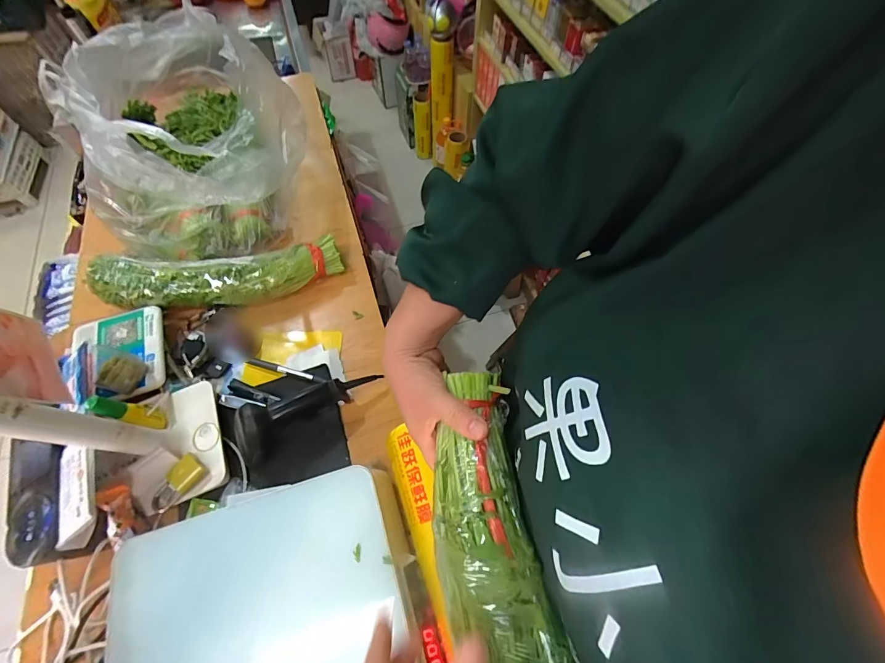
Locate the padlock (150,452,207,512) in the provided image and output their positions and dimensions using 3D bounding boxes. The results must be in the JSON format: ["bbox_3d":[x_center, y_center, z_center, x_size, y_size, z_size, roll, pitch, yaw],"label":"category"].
[{"bbox_3d":[-0.322,0.189,0.482,0.038,0.016,0.069,28,74,5],"label":"padlock"}]

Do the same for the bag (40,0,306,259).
[{"bbox_3d":[-0.390,-0.327,0.637,0.300,0.201,0.400,-11,62,-7],"label":"bag"}]

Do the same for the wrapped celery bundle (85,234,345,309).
[{"bbox_3d":[-0.346,-0.088,0.610,0.368,0.054,0.096,-9,62,-5],"label":"wrapped celery bundle"}]

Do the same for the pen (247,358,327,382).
[{"bbox_3d":[-0.228,0.057,0.577,0.126,0.013,0.012,14,62,7],"label":"pen"}]

